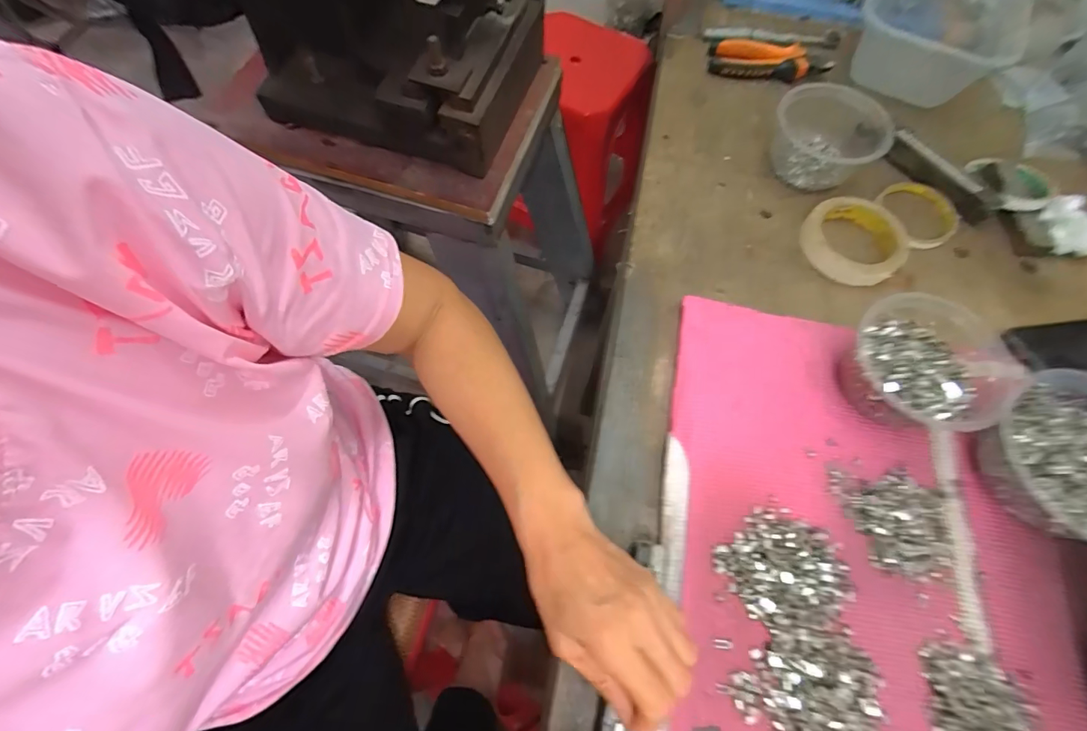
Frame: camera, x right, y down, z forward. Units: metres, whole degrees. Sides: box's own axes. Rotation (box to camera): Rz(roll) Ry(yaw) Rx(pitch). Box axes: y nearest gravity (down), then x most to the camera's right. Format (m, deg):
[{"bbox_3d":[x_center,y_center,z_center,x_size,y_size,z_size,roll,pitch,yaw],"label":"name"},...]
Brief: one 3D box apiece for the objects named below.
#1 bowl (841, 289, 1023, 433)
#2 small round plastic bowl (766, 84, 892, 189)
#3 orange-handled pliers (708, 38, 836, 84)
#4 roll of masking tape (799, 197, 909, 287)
[{"bbox_3d":[0.314,0.006,0.395,0.114,0.062,0.107,1,66,-2],"label":"bowl"},{"bbox_3d":[0.313,-0.256,0.522,0.112,0.062,0.118,1,66,-2],"label":"small round plastic bowl"},{"bbox_3d":[0.287,-0.385,0.601,0.146,0.024,0.058,10,66,2],"label":"orange-handled pliers"},{"bbox_3d":[0.321,-0.131,0.487,0.097,0.018,0.108,38,70,14],"label":"roll of masking tape"}]

